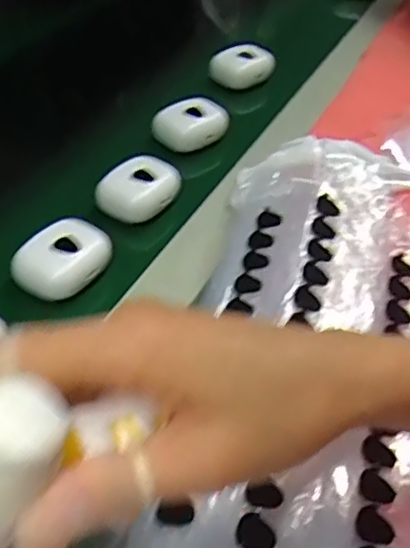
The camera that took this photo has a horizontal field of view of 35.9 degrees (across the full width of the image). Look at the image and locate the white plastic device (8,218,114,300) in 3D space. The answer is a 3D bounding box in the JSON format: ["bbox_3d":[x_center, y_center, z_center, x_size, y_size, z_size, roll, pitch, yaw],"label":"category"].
[{"bbox_3d":[-0.090,-0.012,0.402,0.045,0.018,0.056,21,48,21],"label":"white plastic device"}]

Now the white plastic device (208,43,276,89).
[{"bbox_3d":[0.035,-0.199,0.606,0.061,0.035,0.023,3,43,1],"label":"white plastic device"}]

